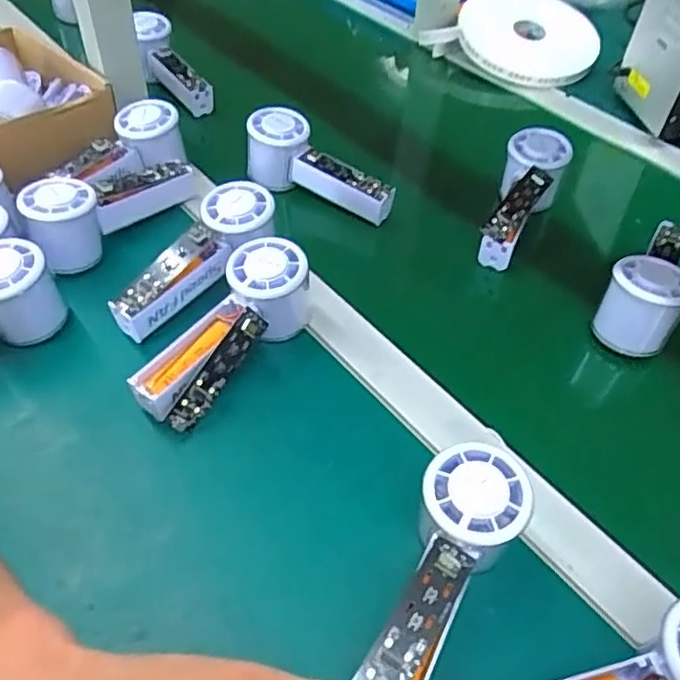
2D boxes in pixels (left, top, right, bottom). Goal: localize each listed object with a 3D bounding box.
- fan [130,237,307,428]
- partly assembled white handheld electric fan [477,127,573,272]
[{"bbox_3d":[-0.076,-0.009,0.441,0.048,0.064,0.151,30,52,19],"label":"fan"},{"bbox_3d":[0.166,-0.134,0.578,0.053,0.050,0.162,23,63,14],"label":"partly assembled white handheld electric fan"}]

